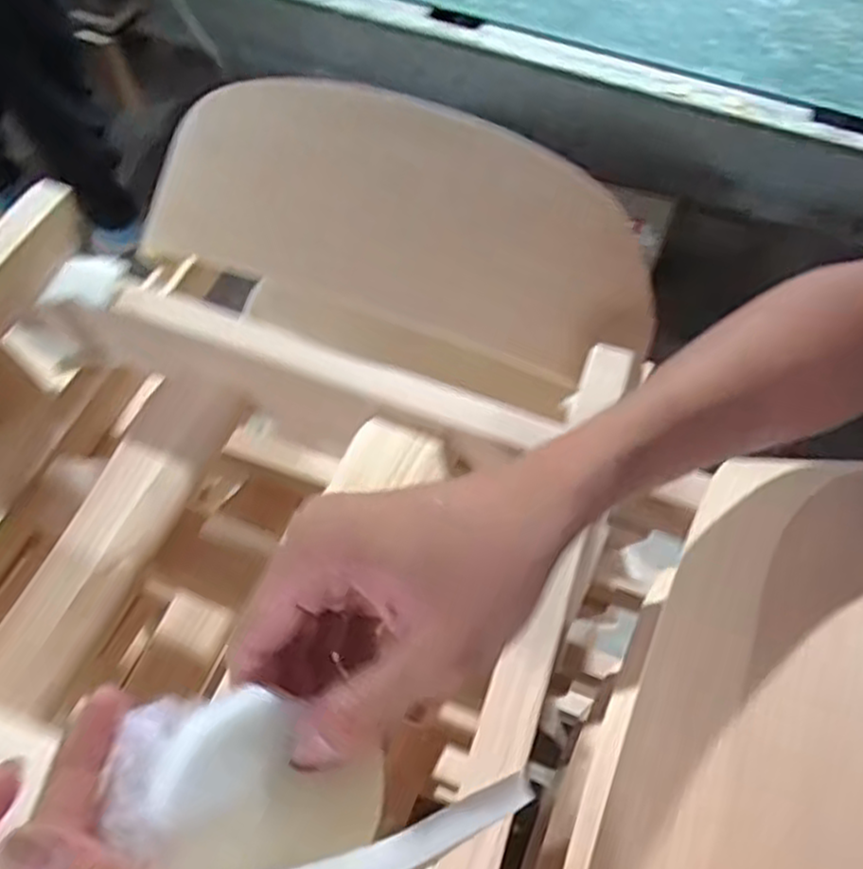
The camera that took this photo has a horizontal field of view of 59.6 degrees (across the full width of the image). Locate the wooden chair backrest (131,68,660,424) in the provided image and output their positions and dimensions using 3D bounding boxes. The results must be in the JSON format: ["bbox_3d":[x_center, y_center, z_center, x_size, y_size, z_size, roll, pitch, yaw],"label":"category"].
[{"bbox_3d":[-0.030,-0.161,0.606,0.429,0.069,0.196,18,99,8],"label":"wooden chair backrest"}]

